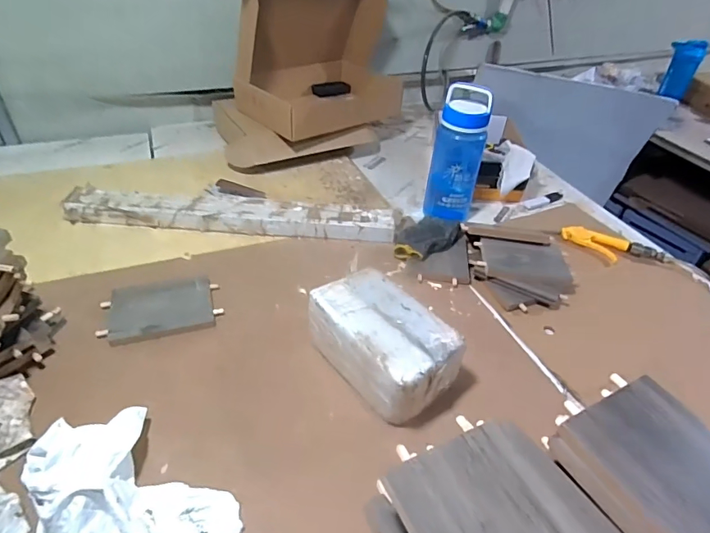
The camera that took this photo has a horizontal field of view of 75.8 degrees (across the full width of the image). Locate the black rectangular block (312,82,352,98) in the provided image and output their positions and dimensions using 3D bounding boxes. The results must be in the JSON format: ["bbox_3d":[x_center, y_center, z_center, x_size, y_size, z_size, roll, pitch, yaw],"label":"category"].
[{"bbox_3d":[-0.071,-0.521,1.345,0.111,0.029,0.040,-18,45,-24],"label":"black rectangular block"}]

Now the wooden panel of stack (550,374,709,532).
[{"bbox_3d":[0.252,0.169,0.361,0.119,0.027,0.154,-18,45,-24],"label":"wooden panel of stack"}]

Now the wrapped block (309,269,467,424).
[{"bbox_3d":[0.041,0.109,0.653,0.127,0.105,0.208,-24,47,-30],"label":"wrapped block"}]

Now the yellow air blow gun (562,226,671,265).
[{"bbox_3d":[0.550,-0.039,0.971,0.209,0.023,0.079,23,43,21],"label":"yellow air blow gun"}]

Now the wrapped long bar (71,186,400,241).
[{"bbox_3d":[-0.250,-0.109,0.938,0.650,0.041,0.089,3,40,0],"label":"wrapped long bar"}]

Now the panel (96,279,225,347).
[{"bbox_3d":[-0.310,0.068,0.734,0.172,0.018,0.122,-11,42,-16],"label":"panel"}]

